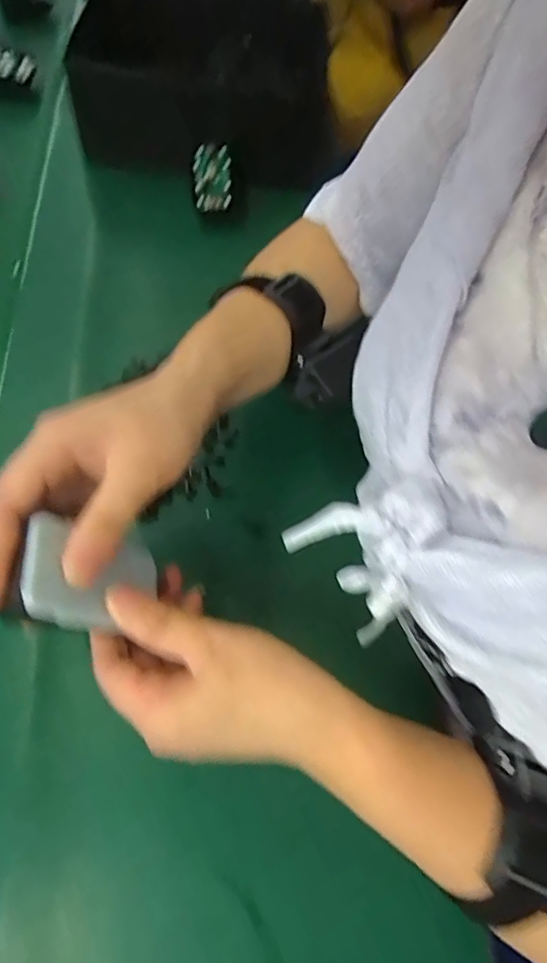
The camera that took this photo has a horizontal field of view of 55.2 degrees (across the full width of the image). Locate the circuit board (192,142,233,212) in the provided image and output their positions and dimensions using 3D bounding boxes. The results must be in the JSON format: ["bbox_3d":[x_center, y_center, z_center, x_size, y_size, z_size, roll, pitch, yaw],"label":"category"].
[{"bbox_3d":[-0.058,-0.289,0.495,0.035,0.010,0.058,-3,90,-3],"label":"circuit board"}]

